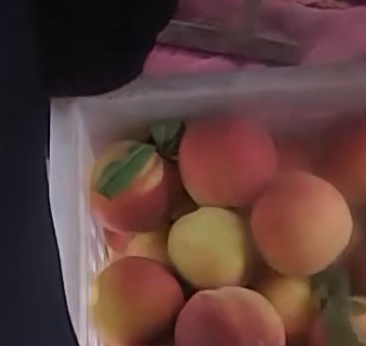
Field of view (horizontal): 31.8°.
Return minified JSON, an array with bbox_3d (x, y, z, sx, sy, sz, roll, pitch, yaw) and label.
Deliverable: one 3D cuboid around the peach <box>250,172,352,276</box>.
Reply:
[{"bbox_3d":[0.077,0.034,0.426,0.064,0.053,0.060,1,65,-1],"label":"peach"}]

